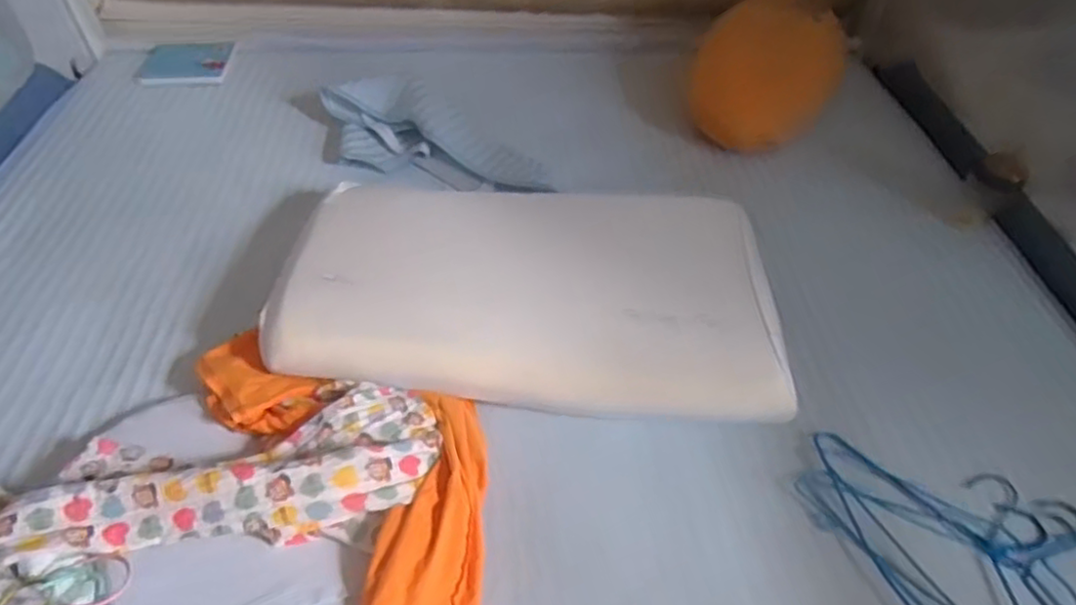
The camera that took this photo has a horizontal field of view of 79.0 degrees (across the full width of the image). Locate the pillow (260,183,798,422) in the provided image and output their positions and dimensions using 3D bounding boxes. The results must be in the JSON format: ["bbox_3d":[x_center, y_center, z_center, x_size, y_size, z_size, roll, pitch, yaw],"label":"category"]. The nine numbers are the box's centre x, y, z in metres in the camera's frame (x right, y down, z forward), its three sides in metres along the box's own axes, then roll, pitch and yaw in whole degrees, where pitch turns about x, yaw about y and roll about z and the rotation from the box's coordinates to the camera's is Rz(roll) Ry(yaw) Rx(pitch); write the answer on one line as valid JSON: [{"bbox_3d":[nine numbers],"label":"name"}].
[{"bbox_3d":[0.000,-0.027,0.903,0.666,0.127,0.330,3,48,0],"label":"pillow"}]

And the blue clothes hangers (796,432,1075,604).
[{"bbox_3d":[0.517,0.295,0.720,0.273,0.026,0.431,-22,52,-24],"label":"blue clothes hangers"}]

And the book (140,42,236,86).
[{"bbox_3d":[-0.746,-0.515,1.393,0.170,0.007,0.168,-4,51,-4],"label":"book"}]

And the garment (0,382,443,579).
[{"bbox_3d":[-0.324,0.180,0.700,0.429,0.060,0.162,-8,47,-13],"label":"garment"}]

